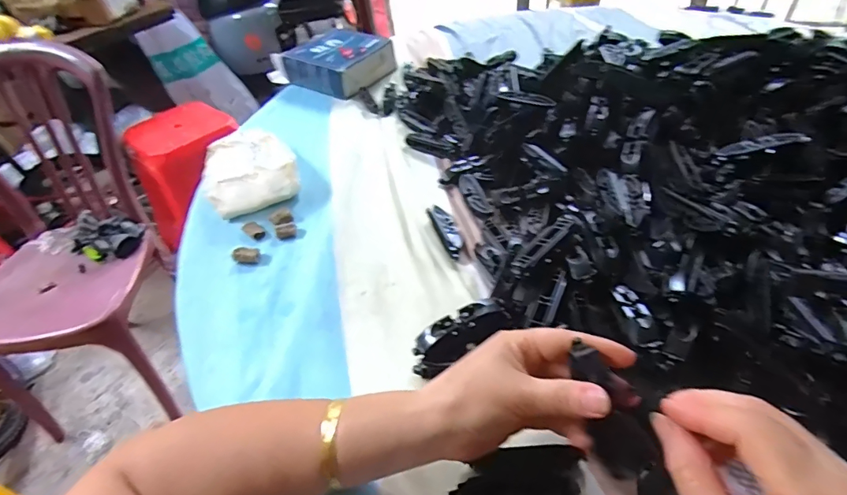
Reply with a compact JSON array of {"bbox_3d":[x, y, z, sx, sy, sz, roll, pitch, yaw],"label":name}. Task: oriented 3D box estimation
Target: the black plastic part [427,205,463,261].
[{"bbox_3d":[0.024,-0.018,0.477,0.021,0.014,0.071,-15,46,-9],"label":"black plastic part"}]

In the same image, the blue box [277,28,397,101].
[{"bbox_3d":[-0.139,-0.322,0.777,0.153,0.049,0.138,22,51,25],"label":"blue box"}]

